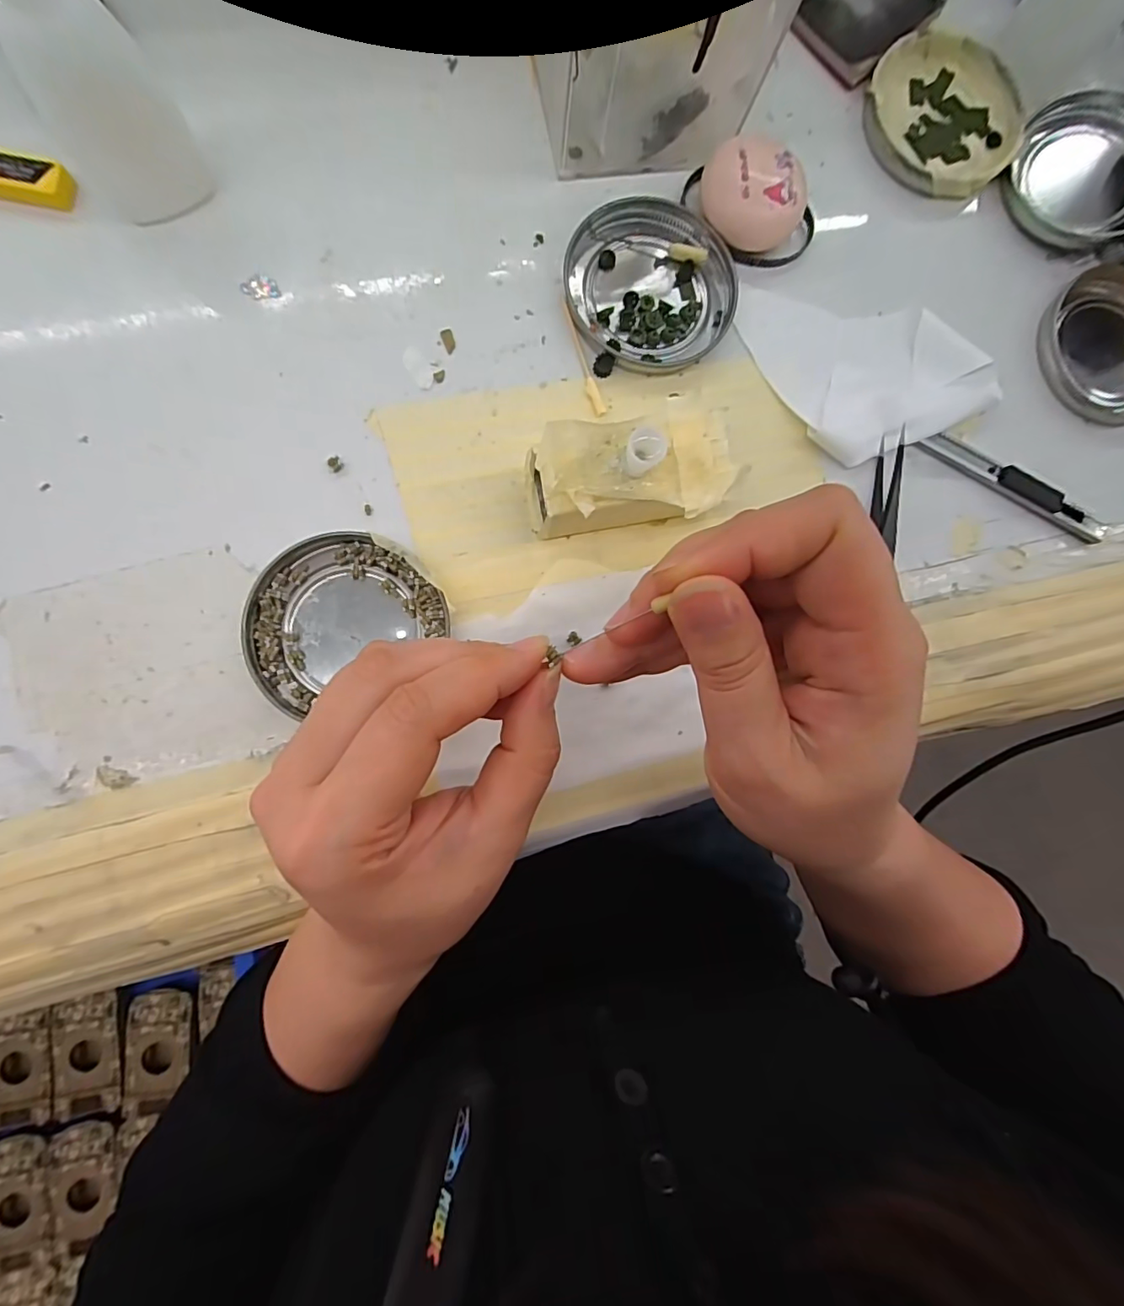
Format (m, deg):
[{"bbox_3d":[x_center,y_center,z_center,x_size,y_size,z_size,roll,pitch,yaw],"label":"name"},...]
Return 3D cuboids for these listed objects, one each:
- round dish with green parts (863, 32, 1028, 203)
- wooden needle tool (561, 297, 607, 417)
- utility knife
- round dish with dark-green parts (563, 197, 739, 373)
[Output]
[{"bbox_3d":[0.191,-0.272,0.268,0.077,0.011,0.081,-43,92,-7],"label":"round dish with green parts"},{"bbox_3d":[0.009,-0.136,0.242,0.006,0.004,0.056,-20,89,-7],"label":"wooden needle tool"},{"bbox_3d":[0.224,-0.082,0.259,0.105,0.006,0.016,28,84,-4],"label":"utility knife"},{"bbox_3d":[0.040,-0.171,0.246,0.074,0.009,0.077,0,86,-6],"label":"round dish with dark-green parts"}]

